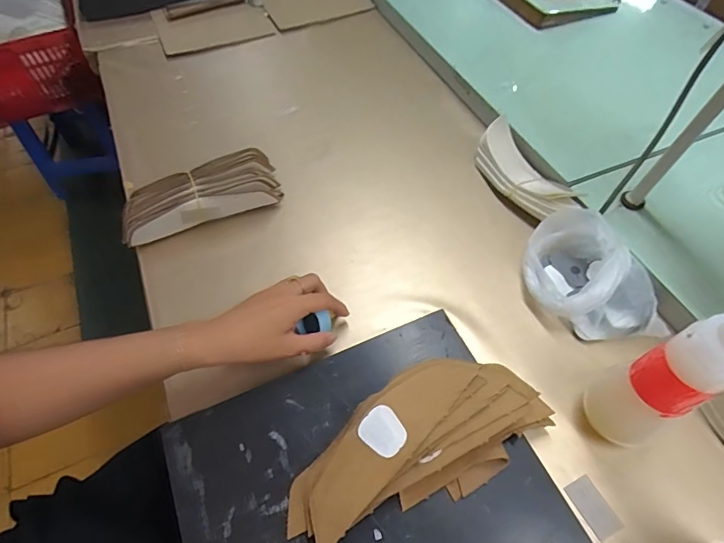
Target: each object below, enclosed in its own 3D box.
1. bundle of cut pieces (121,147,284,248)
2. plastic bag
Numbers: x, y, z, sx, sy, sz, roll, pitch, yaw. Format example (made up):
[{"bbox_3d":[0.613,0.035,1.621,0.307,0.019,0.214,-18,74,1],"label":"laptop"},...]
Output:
[{"bbox_3d":[-0.206,-0.094,0.561,0.206,0.057,0.071,-26,60,-17],"label":"bundle of cut pieces"},{"bbox_3d":[0.262,0.008,0.499,0.155,0.082,0.125,28,60,17],"label":"plastic bag"}]

